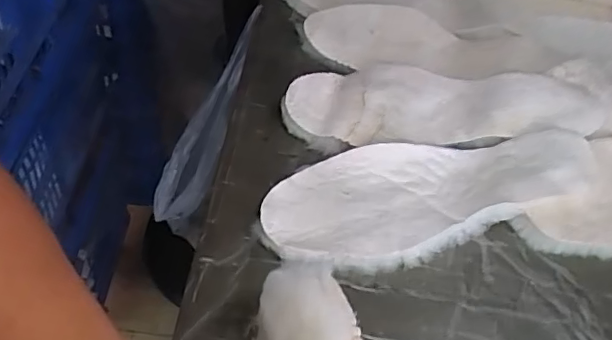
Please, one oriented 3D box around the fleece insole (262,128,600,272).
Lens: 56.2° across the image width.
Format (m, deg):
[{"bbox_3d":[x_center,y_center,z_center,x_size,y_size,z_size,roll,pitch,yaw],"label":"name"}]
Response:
[{"bbox_3d":[0.102,0.011,0.448,0.277,0.016,0.096,-13,54,-19],"label":"fleece insole"}]

